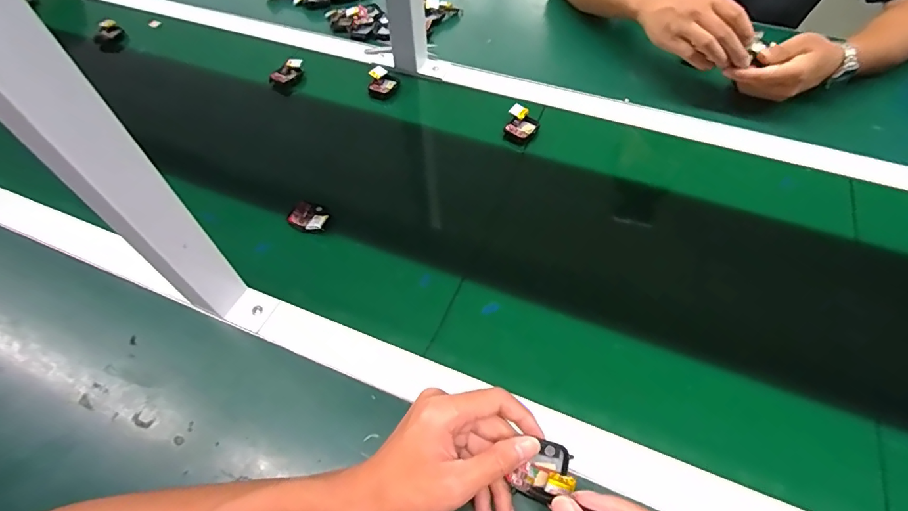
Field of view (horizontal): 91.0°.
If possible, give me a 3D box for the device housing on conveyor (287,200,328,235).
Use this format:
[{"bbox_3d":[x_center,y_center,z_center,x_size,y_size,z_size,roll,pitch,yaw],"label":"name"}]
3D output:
[{"bbox_3d":[-0.164,-0.044,0.508,0.047,0.016,0.034,18,56,11],"label":"device housing on conveyor"}]

